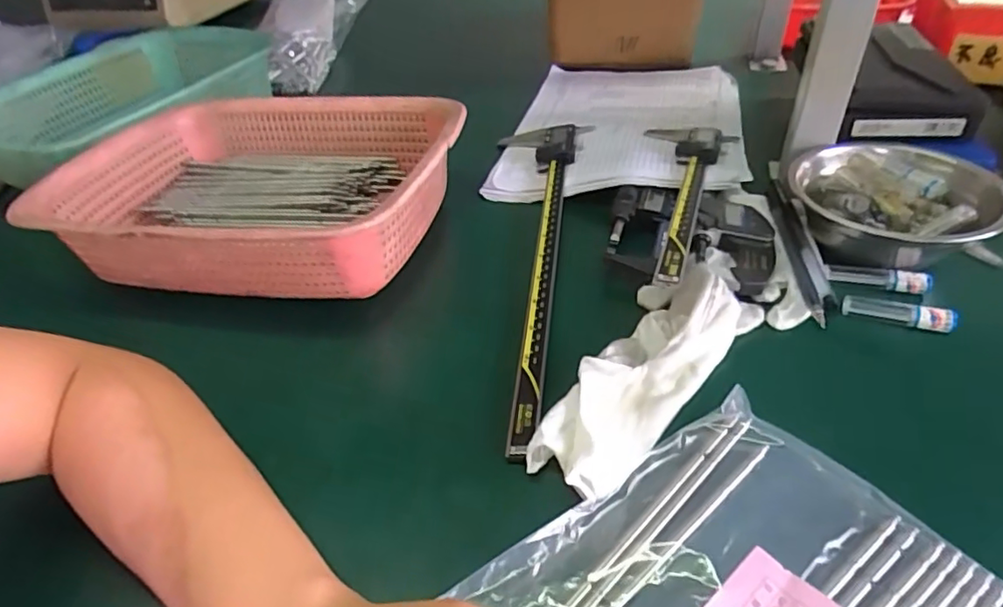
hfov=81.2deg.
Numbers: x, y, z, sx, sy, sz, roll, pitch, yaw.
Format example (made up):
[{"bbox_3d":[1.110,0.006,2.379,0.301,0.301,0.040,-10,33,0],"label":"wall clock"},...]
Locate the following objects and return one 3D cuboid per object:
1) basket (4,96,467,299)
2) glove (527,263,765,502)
[{"bbox_3d":[-0.176,-0.080,0.470,0.277,0.098,0.211,6,42,14],"label":"basket"},{"bbox_3d":[0.078,0.032,0.330,0.064,0.018,0.173,28,51,33],"label":"glove"}]

